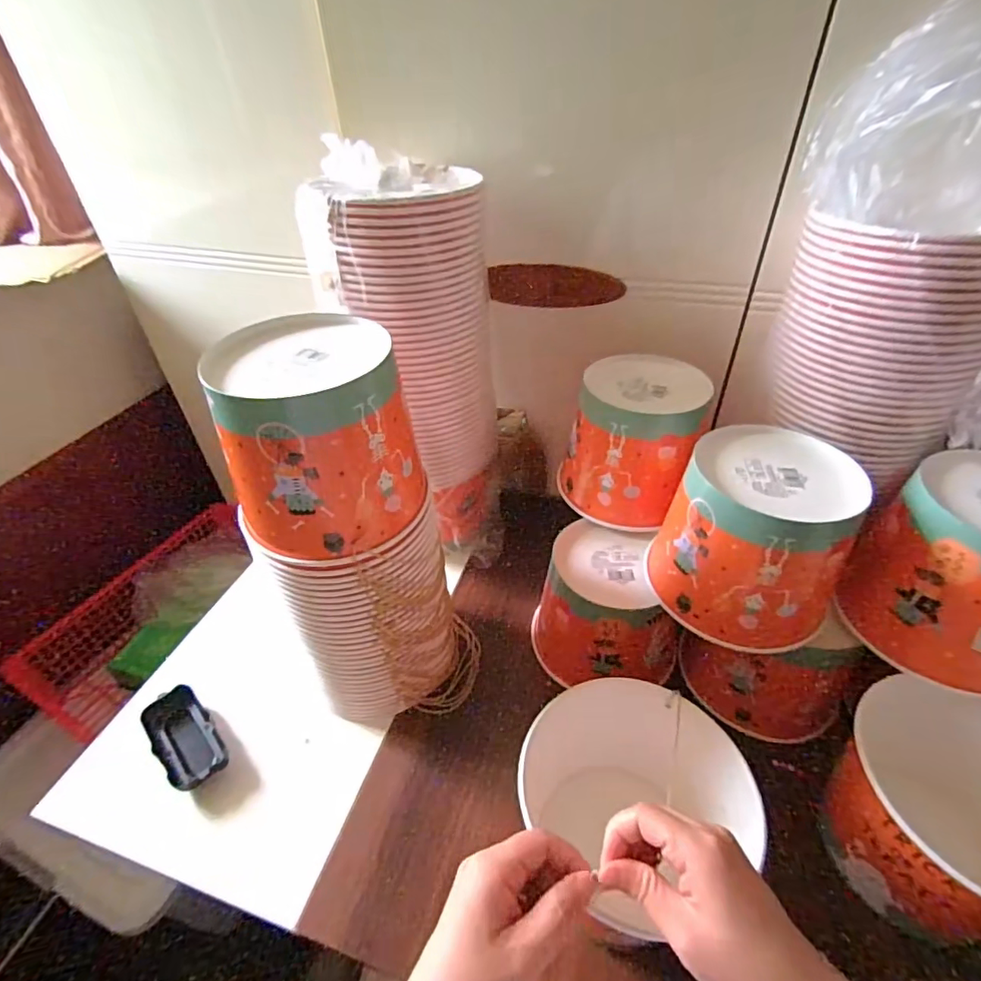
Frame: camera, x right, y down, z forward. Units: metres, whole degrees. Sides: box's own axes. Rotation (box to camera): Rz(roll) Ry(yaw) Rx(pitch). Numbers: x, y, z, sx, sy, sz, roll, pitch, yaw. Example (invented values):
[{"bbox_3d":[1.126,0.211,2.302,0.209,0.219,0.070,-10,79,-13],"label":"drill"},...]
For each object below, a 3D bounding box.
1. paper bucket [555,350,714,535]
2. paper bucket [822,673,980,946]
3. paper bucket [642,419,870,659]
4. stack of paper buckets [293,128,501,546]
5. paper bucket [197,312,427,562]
[{"bbox_3d":[0.157,-0.056,0.576,0.133,0.133,0.141,19,46,24],"label":"paper bucket"},{"bbox_3d":[0.351,0.253,0.407,0.162,0.143,0.156,-2,41,2],"label":"paper bucket"},{"bbox_3d":[0.225,0.037,0.450,0.143,0.131,0.141,28,49,31],"label":"paper bucket"},{"bbox_3d":[-0.069,-0.122,0.608,0.170,0.445,0.133,-28,46,-26],"label":"stack of paper buckets"},{"bbox_3d":[-0.130,-0.043,0.400,0.131,0.128,0.139,-2,41,2],"label":"paper bucket"}]

